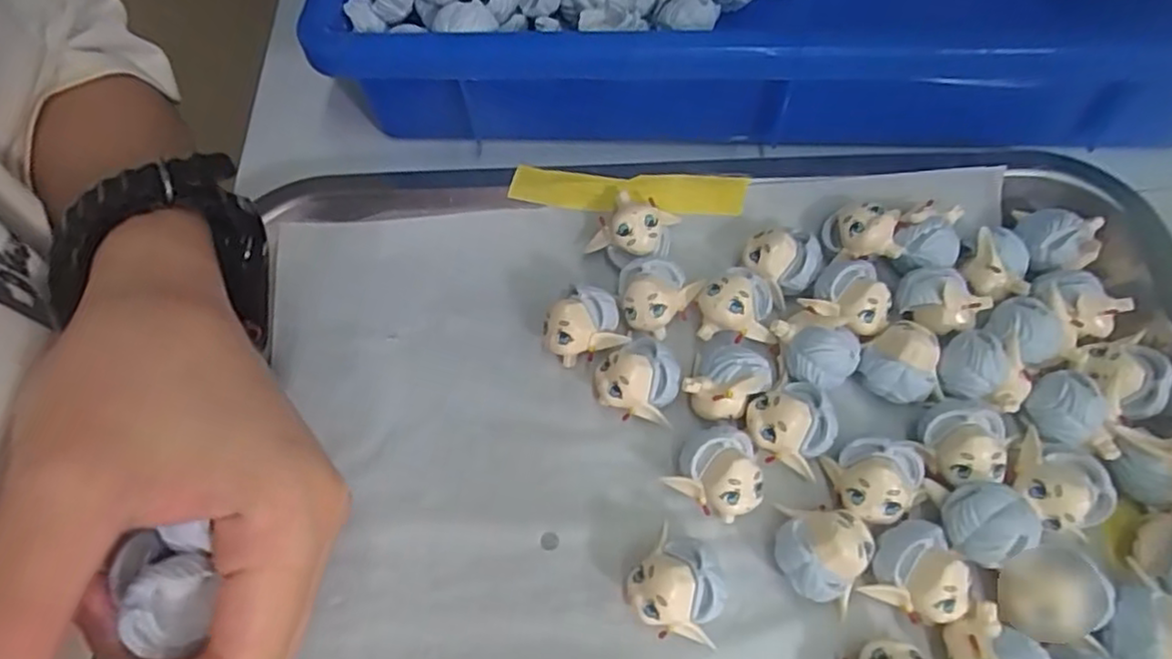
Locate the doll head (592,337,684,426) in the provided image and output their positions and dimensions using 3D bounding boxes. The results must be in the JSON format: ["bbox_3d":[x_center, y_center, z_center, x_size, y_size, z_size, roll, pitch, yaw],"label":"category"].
[{"bbox_3d":[0.017,0.017,0.235,0.028,0.021,0.024,7,62,8],"label":"doll head"}]

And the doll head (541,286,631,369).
[{"bbox_3d":[-0.001,-0.001,0.246,0.028,0.024,0.019,-10,62,-1],"label":"doll head"}]

